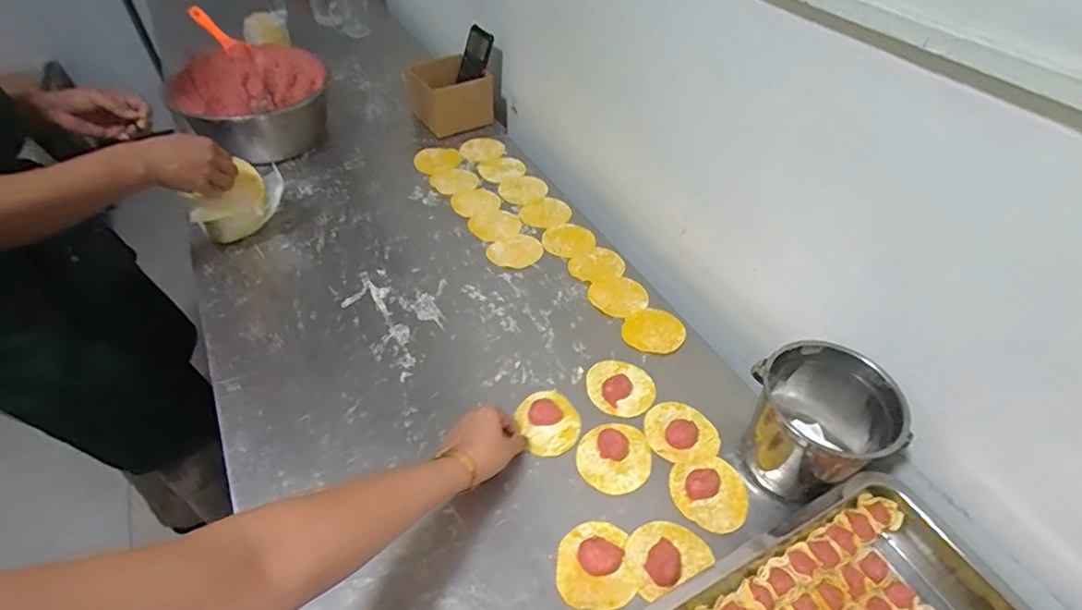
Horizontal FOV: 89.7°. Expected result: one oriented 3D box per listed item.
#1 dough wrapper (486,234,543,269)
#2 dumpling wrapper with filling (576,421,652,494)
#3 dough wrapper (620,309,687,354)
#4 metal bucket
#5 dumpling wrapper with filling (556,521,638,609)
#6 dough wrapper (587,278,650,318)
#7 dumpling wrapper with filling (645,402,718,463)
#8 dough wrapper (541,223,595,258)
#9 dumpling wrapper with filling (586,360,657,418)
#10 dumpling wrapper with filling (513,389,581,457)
[{"bbox_3d":[-0.042,-0.085,0.875,0.085,0.011,0.064,-21,52,-19],"label":"dough wrapper"},{"bbox_3d":[0.085,0.174,0.631,0.082,0.010,0.081,10,49,7],"label":"dumpling wrapper with filling"},{"bbox_3d":[0.159,0.036,0.768,0.083,0.004,0.075,6,51,12],"label":"dough wrapper"},{"bbox_3d":[0.295,0.127,0.591,0.130,0.136,0.118,28,54,21],"label":"metal bucket"},{"bbox_3d":[0.054,0.260,0.549,0.074,0.019,0.082,-5,49,-6],"label":"dumpling wrapper with filling"},{"bbox_3d":[0.115,-0.013,0.809,0.084,0.008,0.071,-5,49,-6],"label":"dough wrapper"},{"bbox_3d":[0.169,0.147,0.656,0.082,0.016,0.075,-9,49,-9],"label":"dumpling wrapper with filling"},{"bbox_3d":[0.046,-0.106,0.895,0.083,0.006,0.078,-2,50,2],"label":"dough wrapper"},{"bbox_3d":[0.102,0.100,0.696,0.084,0.019,0.083,1,49,-1],"label":"dumpling wrapper with filling"},{"bbox_3d":[0.008,0.136,0.643,0.070,0.011,0.079,-20,52,-18],"label":"dumpling wrapper with filling"}]

